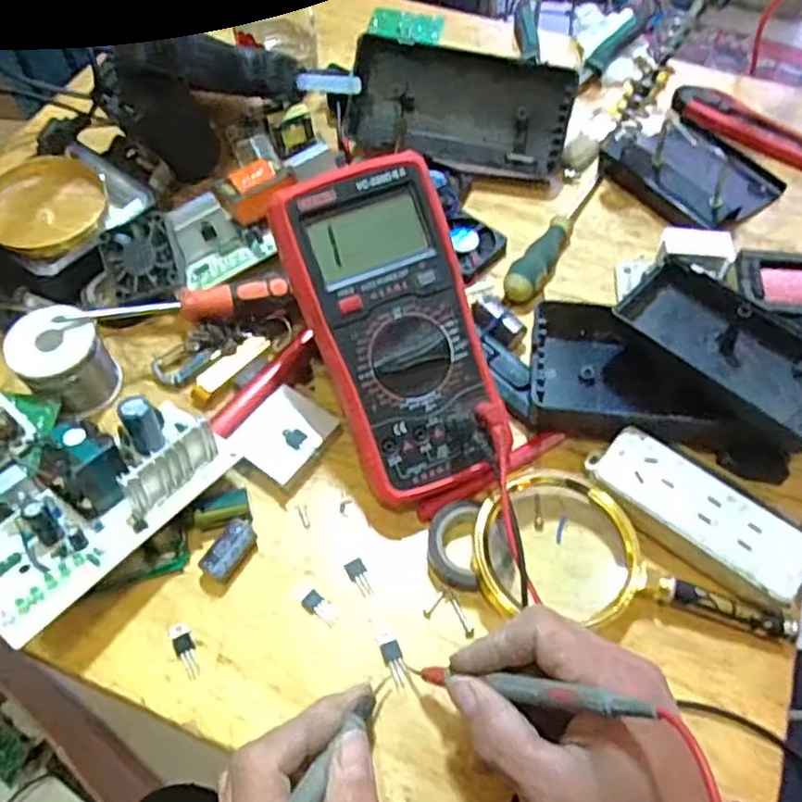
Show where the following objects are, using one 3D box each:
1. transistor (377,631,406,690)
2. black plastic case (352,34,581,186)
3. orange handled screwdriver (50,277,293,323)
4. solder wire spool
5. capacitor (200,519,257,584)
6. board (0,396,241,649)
[{"bbox_3d":[-0.004,0.136,0.374,0.010,0.004,0.029,-15,59,-9],"label":"transistor"},{"bbox_3d":[0.046,-0.229,0.562,0.169,0.087,0.040,10,16,9],"label":"black plastic case"},{"bbox_3d":[-0.141,-0.060,0.456,0.140,0.022,0.021,-14,59,-9],"label":"orange handled screwdriver"},{"bbox_3d":[-0.210,-0.025,0.447,0.050,0.055,0.047,0,58,0],"label":"solder wire spool"},{"bbox_3d":[-0.097,0.085,0.402,0.016,0.018,0.034,32,63,19],"label":"capacitor"},{"bbox_3d":[-0.169,0.049,0.379,0.075,0.045,0.141,34,64,20],"label":"board"}]

